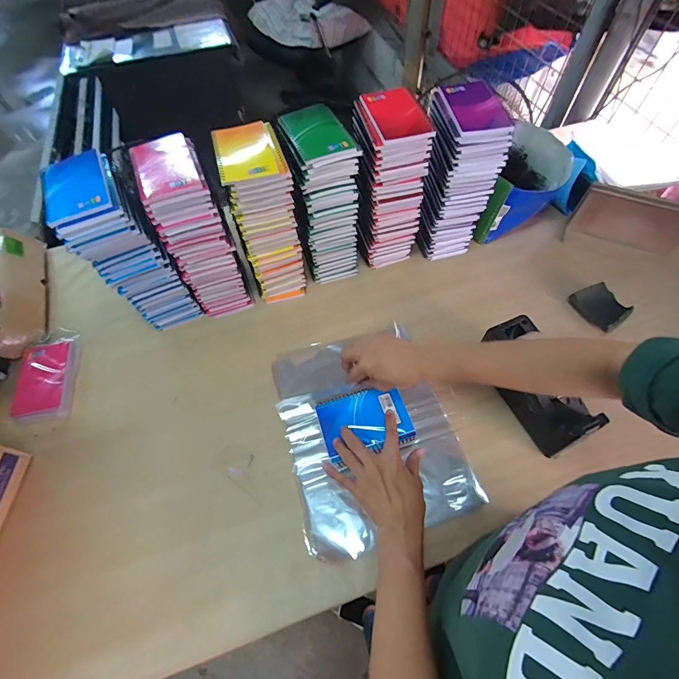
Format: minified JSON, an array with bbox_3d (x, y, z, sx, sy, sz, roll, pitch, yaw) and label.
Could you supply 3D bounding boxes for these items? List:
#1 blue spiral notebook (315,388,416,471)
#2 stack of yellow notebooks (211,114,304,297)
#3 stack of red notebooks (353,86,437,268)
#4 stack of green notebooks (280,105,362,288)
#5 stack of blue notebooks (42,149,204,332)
[{"bbox_3d":[0.038,0.123,0.544,0.129,0.018,0.099,-17,56,-8],"label":"blue spiral notebook"},{"bbox_3d":[-0.126,-0.198,0.639,0.094,0.287,0.114,-14,59,-7],"label":"stack of yellow notebooks"},{"bbox_3d":[0.086,-0.278,0.665,0.110,0.271,0.128,-8,60,-3],"label":"stack of red notebooks"},{"bbox_3d":[-0.027,-0.243,0.659,0.097,0.273,0.113,-18,59,-9],"label":"stack of green notebooks"},{"bbox_3d":[-0.357,-0.147,0.613,0.103,0.280,0.138,-29,63,-14],"label":"stack of blue notebooks"}]

